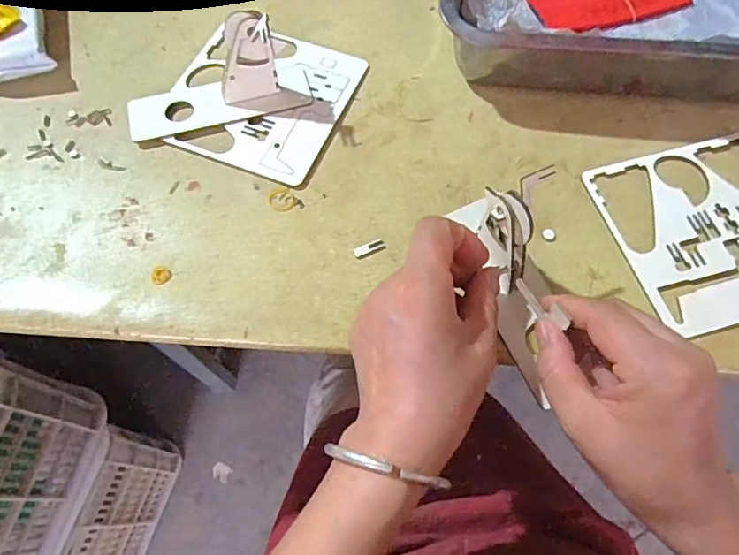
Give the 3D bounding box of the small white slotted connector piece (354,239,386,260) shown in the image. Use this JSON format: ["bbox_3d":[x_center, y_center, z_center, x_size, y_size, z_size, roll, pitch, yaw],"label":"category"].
[{"bbox_3d":[0.000,-0.021,0.372,0.023,0.004,0.009,-25,68,-11],"label":"small white slotted connector piece"}]

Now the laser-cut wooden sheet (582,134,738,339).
[{"bbox_3d":[0.251,-0.036,0.376,0.143,0.006,0.141,-15,66,-7],"label":"laser-cut wooden sheet"}]

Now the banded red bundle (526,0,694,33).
[{"bbox_3d":[0.219,-0.250,0.468,0.146,0.009,0.052,-17,67,-8],"label":"banded red bundle"}]

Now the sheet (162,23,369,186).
[{"bbox_3d":[-0.091,-0.150,0.432,0.144,0.006,0.142,18,67,8],"label":"sheet"}]

